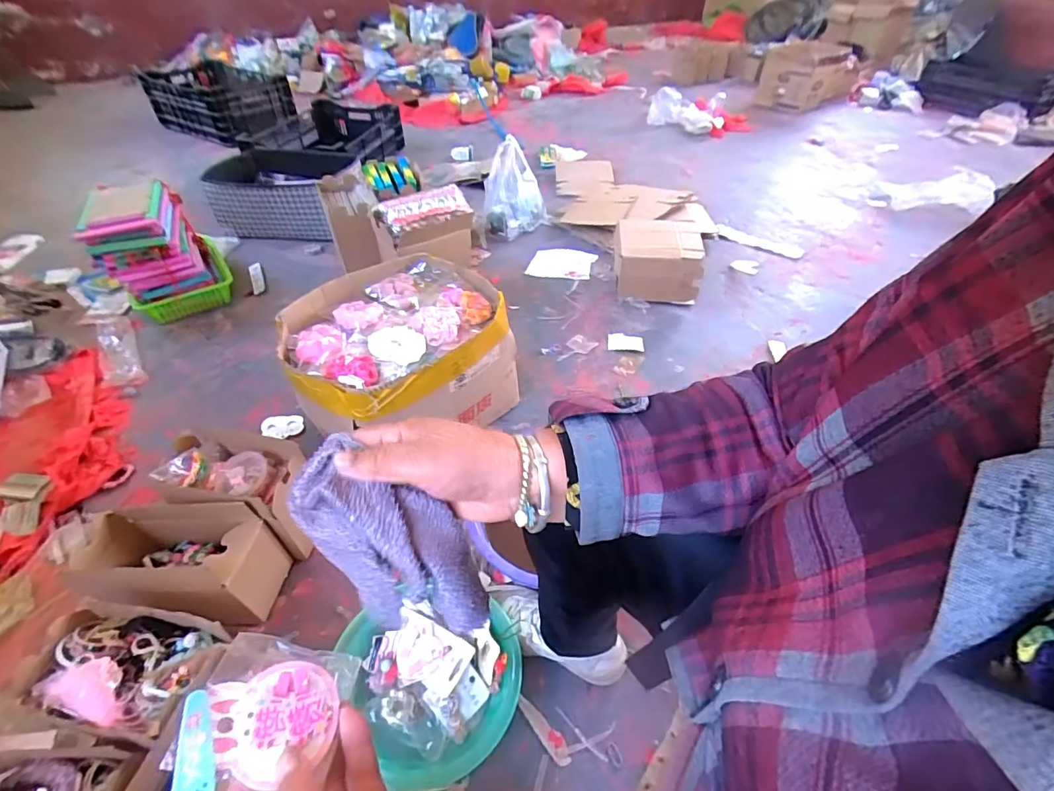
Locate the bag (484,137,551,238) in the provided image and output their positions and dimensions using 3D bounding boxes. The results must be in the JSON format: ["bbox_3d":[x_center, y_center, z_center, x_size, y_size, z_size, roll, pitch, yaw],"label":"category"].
[{"bbox_3d":[-0.044,-0.712,1.659,0.213,0.239,0.190,12,45,13],"label":"bag"}]

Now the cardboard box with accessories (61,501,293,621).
[{"bbox_3d":[-0.494,0.251,0.704,0.211,0.175,0.114,-3,44,-4],"label":"cardboard box with accessories"}]

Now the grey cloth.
[{"bbox_3d":[-0.089,0.095,0.308,0.117,0.113,0.059,14,45,15],"label":"grey cloth"}]

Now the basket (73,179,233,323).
[{"bbox_3d":[-1.013,-0.408,1.325,0.253,0.289,0.301,-21,47,-21],"label":"basket"}]

